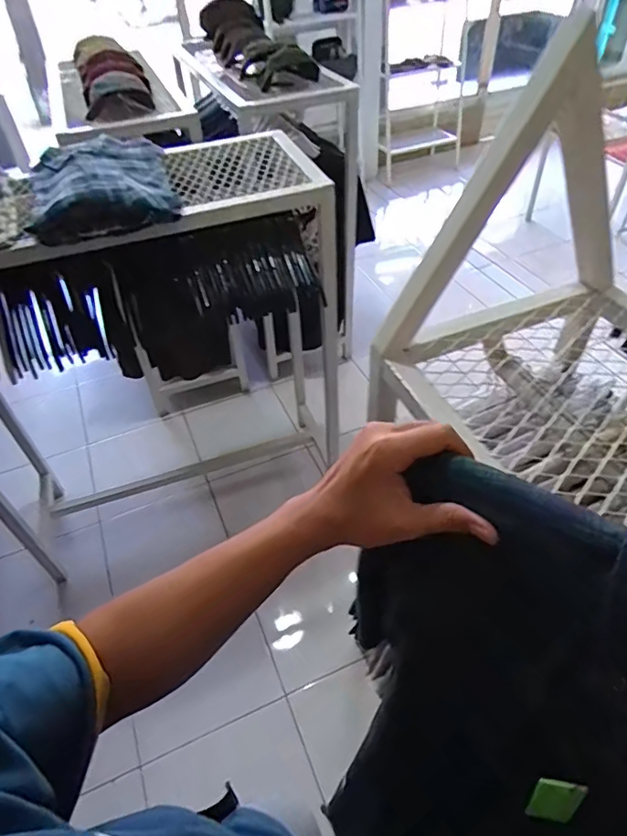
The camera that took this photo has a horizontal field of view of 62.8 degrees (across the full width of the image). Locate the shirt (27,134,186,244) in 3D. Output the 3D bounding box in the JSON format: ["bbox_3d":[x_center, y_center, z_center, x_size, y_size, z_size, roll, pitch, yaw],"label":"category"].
[{"bbox_3d":[-0.437,-0.480,1.063,0.281,0.097,0.330,-14,47,-9],"label":"shirt"}]

